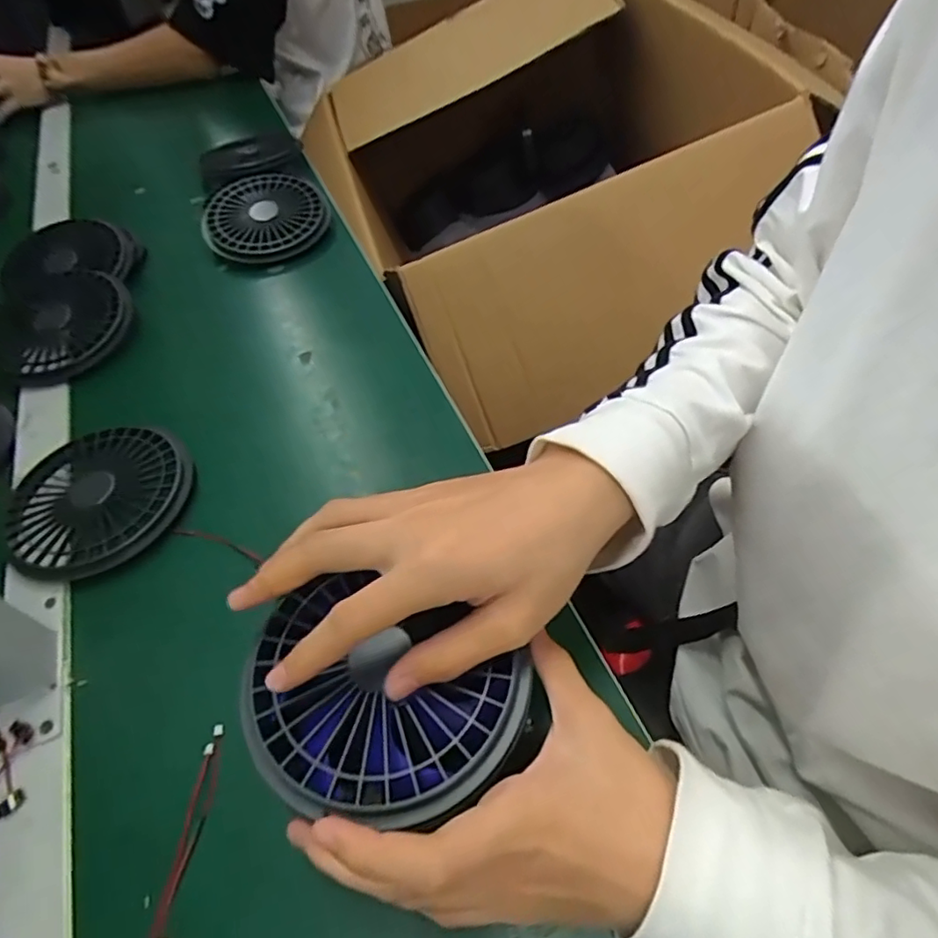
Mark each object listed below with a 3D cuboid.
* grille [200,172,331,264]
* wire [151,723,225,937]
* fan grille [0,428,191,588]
[{"bbox_3d":[-0.227,-0.280,0.650,0.128,0.028,0.138,-2,52,3],"label":"grille"},{"bbox_3d":[-0.146,0.193,0.301,0.015,0.009,0.113,0,52,4],"label":"wire"},{"bbox_3d":[-0.269,0.021,0.432,0.125,0.024,0.119,-24,54,-14],"label":"fan grille"}]

